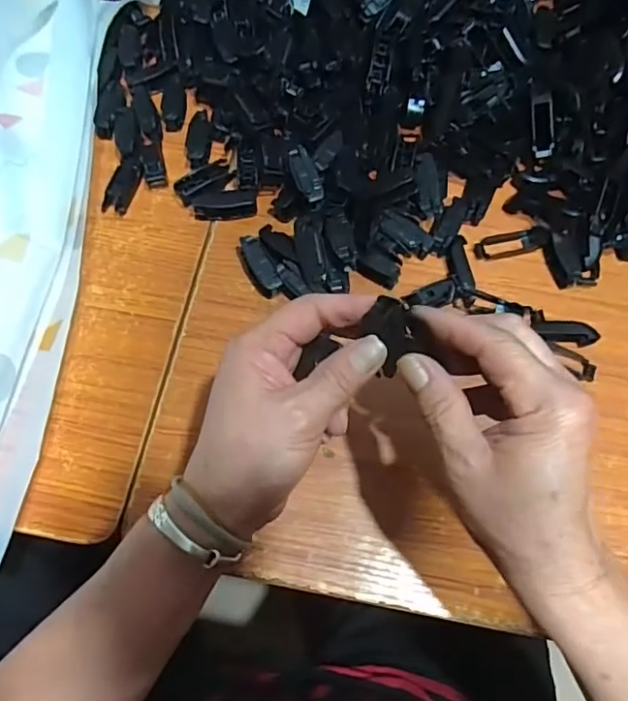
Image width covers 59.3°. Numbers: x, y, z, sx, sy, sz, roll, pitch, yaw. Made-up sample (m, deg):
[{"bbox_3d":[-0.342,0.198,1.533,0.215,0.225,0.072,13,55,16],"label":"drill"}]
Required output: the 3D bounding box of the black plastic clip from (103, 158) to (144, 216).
[{"bbox_3d":[-0.151,-0.130,0.439,0.016,0.016,0.048,17,70,5],"label":"black plastic clip"}]

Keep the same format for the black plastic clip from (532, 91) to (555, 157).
[{"bbox_3d":[0.179,-0.176,0.432,0.018,0.007,0.048,-7,102,-4],"label":"black plastic clip"}]

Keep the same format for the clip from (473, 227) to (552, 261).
[{"bbox_3d":[0.155,-0.085,0.433,0.058,0.010,0.019,-13,70,-6],"label":"clip"}]

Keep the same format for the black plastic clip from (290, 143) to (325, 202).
[{"bbox_3d":[-0.006,-0.134,0.421,0.018,0.016,0.046,-18,71,-8],"label":"black plastic clip"}]

